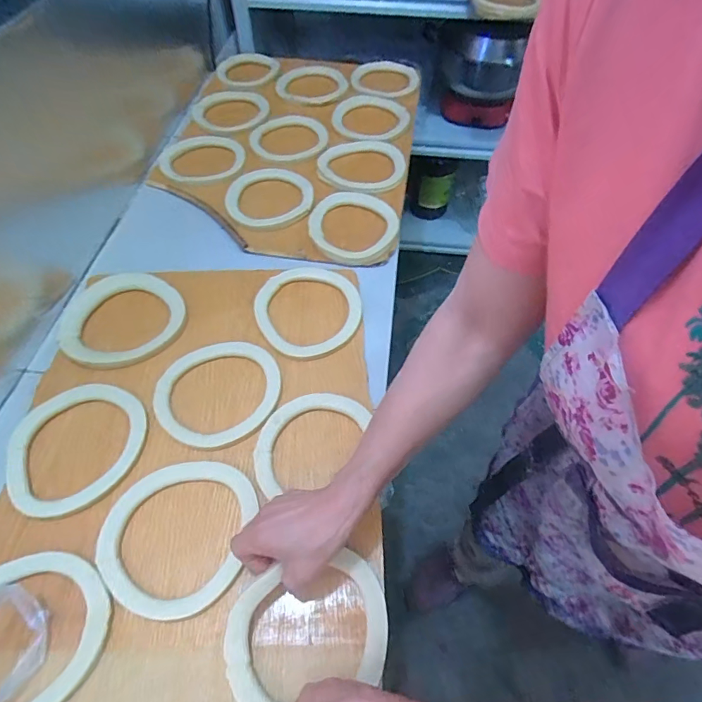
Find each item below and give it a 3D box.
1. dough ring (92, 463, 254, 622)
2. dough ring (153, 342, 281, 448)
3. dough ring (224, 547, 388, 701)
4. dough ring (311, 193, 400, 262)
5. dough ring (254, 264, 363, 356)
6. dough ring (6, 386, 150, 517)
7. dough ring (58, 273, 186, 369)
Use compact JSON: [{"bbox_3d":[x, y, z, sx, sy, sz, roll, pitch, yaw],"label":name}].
[{"bbox_3d":[-0.194,0.201,0.493,0.155,0.013,0.162,1,56,-2],"label":"dough ring"},{"bbox_3d":[-0.176,0.052,0.593,0.162,0.013,0.148,1,56,-2],"label":"dough ring"},{"bbox_3d":[-0.041,0.271,0.430,0.160,0.033,0.117,-17,59,-13],"label":"dough ring"},{"bbox_3d":[0.006,-0.224,0.782,0.153,0.026,0.178,1,56,-2],"label":"dough ring"},{"bbox_3d":[-0.063,-0.065,0.676,0.157,0.017,0.164,1,56,-2],"label":"dough ring"},{"bbox_3d":[-0.337,0.114,0.545,0.150,0.015,0.167,29,60,16],"label":"dough ring"},{"bbox_3d":[-0.337,-0.052,0.664,0.175,0.026,0.161,-1,57,2],"label":"dough ring"}]

